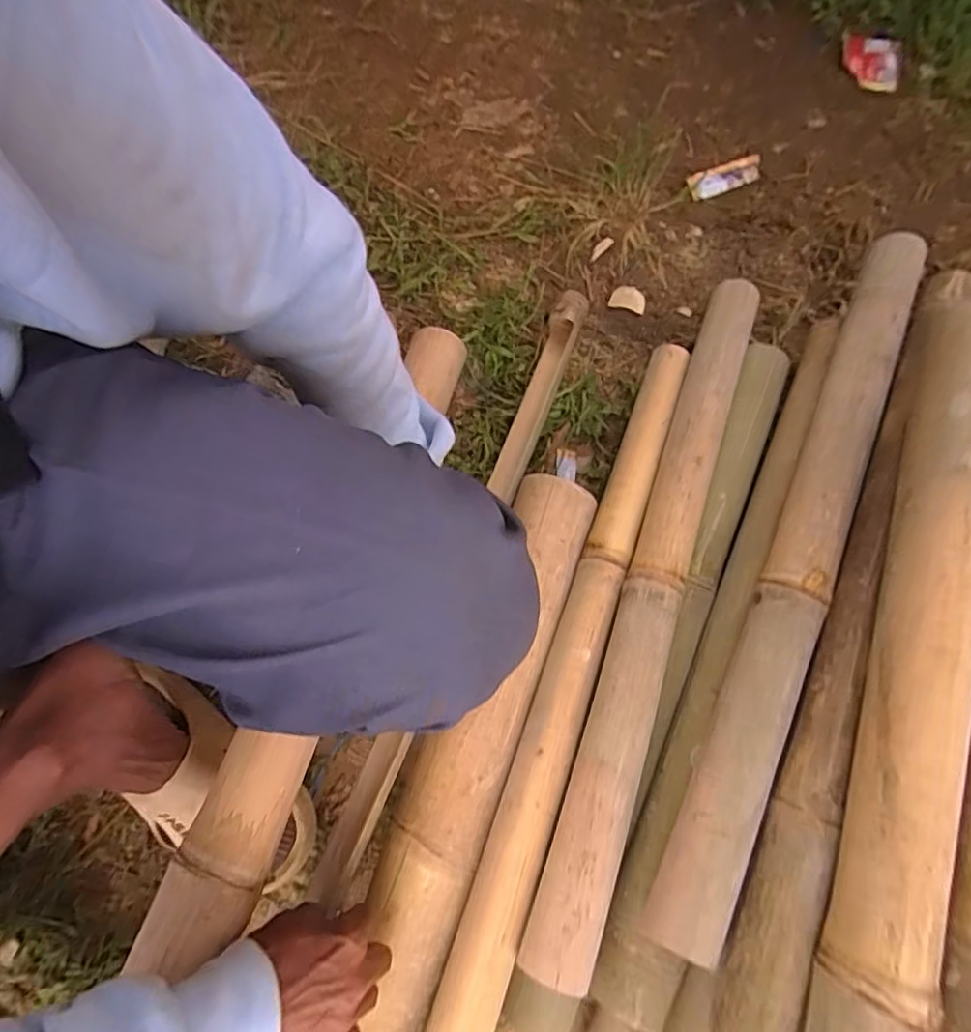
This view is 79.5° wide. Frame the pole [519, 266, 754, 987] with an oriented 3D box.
[{"bbox_3d":[0.162,0.047,0.536,0.059,0.046,0.668,20,73,3],"label":"pole"}]

